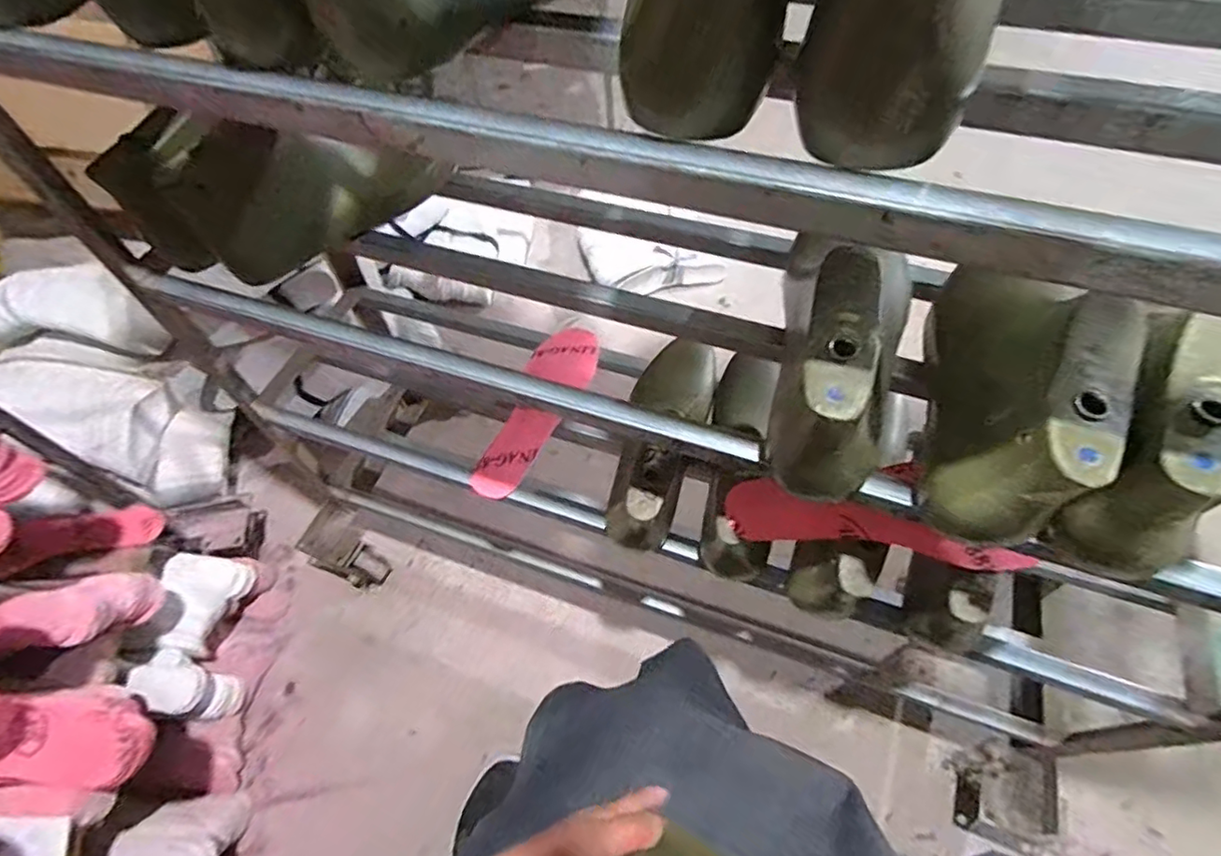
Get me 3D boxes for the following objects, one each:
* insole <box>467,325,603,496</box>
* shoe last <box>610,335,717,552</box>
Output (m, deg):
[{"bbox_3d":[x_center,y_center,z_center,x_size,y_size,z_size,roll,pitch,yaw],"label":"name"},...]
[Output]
[{"bbox_3d":[-0.080,-0.031,0.679,0.072,0.026,0.253,20,60,16],"label":"insole"},{"bbox_3d":[0.053,-0.001,0.590,0.089,0.103,0.248,14,58,13],"label":"shoe last"}]

